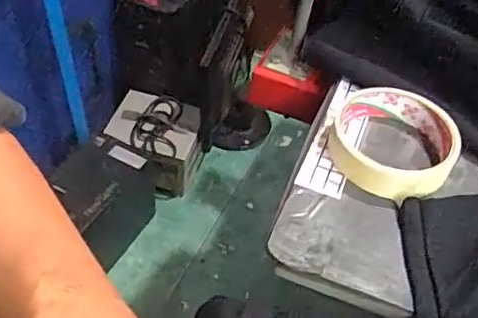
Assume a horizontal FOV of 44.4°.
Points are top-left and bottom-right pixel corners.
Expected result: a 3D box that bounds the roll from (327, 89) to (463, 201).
[{"bbox_3d":[0.107,-0.012,0.413,0.085,0.031,0.083,3,47,-3],"label":"roll"}]

